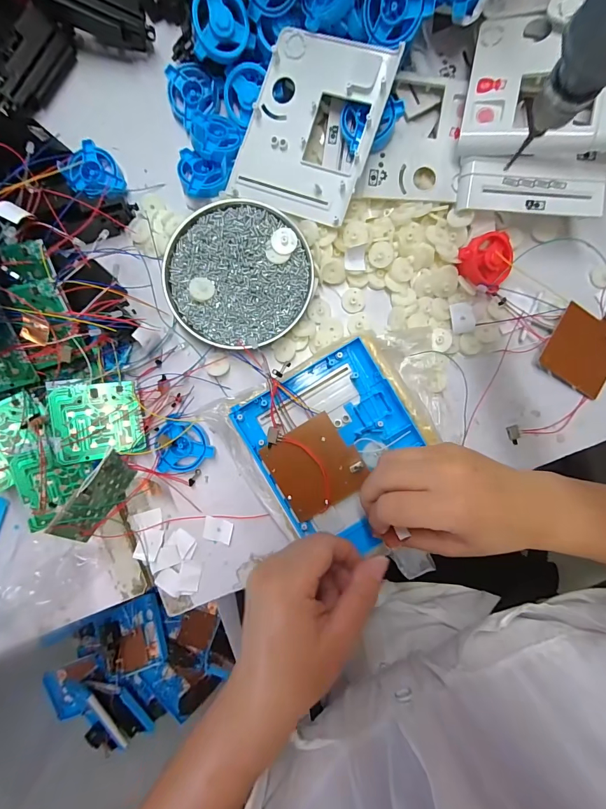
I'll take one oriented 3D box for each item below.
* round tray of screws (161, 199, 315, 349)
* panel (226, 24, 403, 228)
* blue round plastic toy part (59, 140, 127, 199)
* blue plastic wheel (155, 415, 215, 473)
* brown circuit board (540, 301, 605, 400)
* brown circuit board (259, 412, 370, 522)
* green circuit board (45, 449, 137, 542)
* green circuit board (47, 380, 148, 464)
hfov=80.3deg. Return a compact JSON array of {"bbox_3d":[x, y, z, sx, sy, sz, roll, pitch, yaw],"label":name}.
[{"bbox_3d":[-0.061,-0.122,0.337,0.131,0.023,0.135,0,89,0],"label":"round tray of screws"},{"bbox_3d":[0.006,-0.245,0.320,0.115,0.008,0.141,24,103,10],"label":"panel"},{"bbox_3d":[-0.201,-0.223,0.340,0.045,0.016,0.052,-28,94,-2],"label":"blue round plastic toy part"},{"bbox_3d":[-0.113,0.038,0.342,0.051,0.010,0.053,0,89,0],"label":"blue plastic wheel"},{"bbox_3d":[0.272,-0.053,0.348,0.070,0.005,0.071,30,89,0],"label":"brown circuit board"},{"bbox_3d":[0.012,0.053,0.309,0.072,0.015,0.072,-30,94,-2],"label":"brown circuit board"},{"bbox_3d":[-0.172,0.079,0.303,0.004,0.071,0.072,25,63,5],"label":"green circuit board"},{"bbox_3d":[-0.187,0.013,0.328,0.072,0.004,0.071,-8,89,-21],"label":"green circuit board"}]

